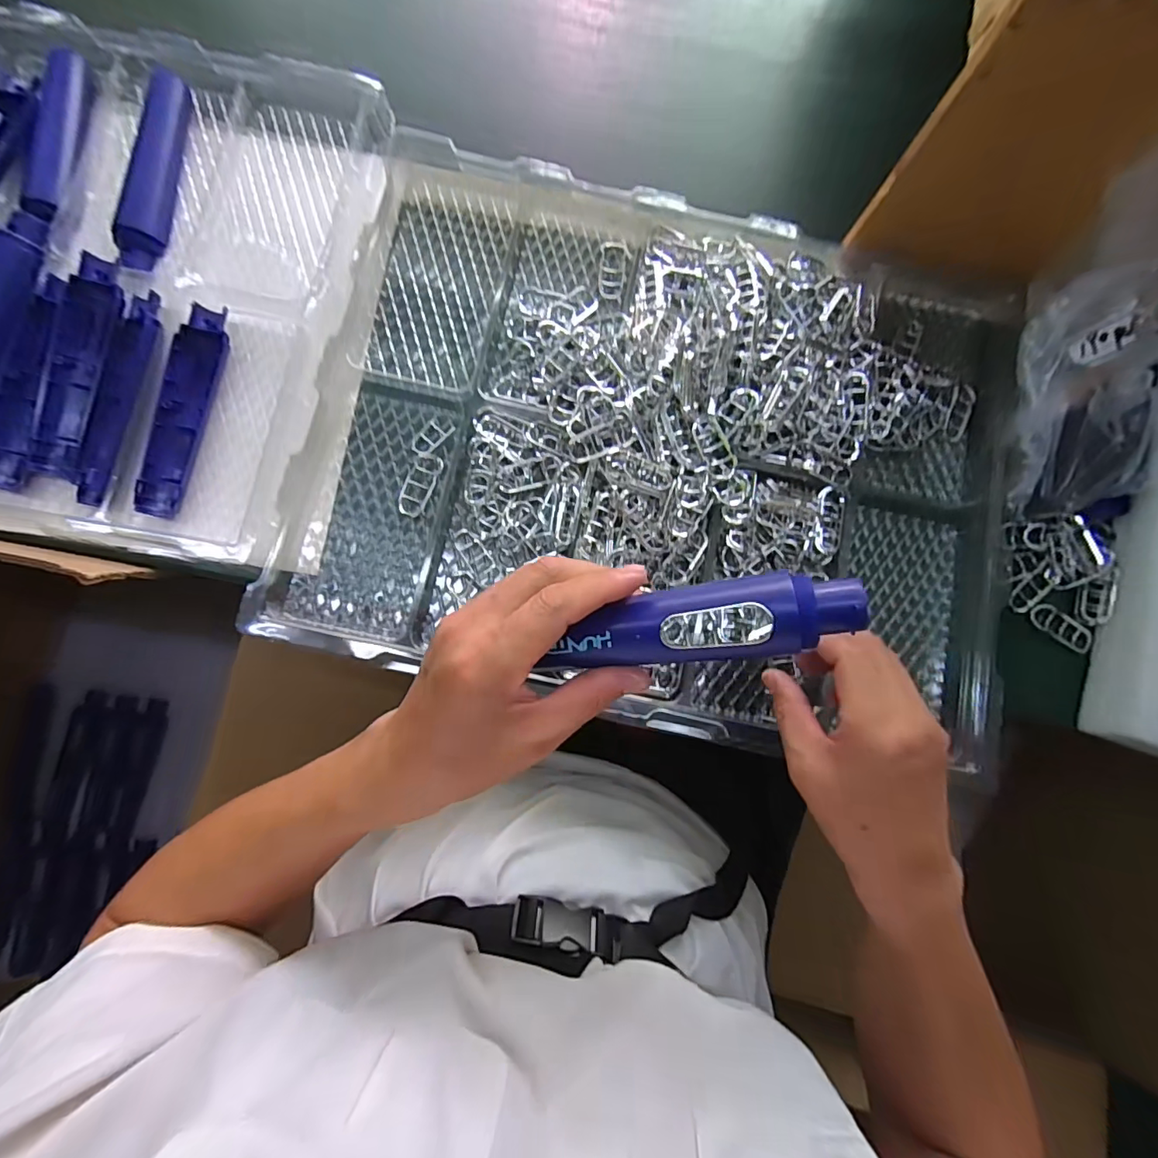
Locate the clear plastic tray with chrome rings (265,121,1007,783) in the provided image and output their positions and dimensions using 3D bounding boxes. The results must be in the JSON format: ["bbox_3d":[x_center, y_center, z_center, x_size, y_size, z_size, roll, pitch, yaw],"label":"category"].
[{"bbox_3d":[0.072,-0.112,0.414,0.539,0.045,0.429,10,82,-2],"label":"clear plastic tray with chrome rings"}]

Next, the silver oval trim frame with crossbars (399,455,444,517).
[{"bbox_3d":[-0.126,-0.074,0.408,0.023,0.004,0.051,22,82,0],"label":"silver oval trim frame with crossbars"}]

